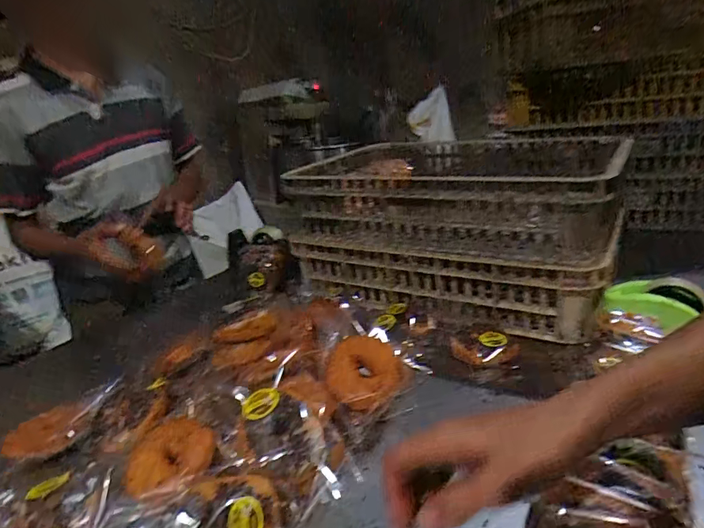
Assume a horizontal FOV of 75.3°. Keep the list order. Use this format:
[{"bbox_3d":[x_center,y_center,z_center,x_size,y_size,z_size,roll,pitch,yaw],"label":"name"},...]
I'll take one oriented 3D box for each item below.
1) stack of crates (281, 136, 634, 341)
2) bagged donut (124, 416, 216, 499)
[{"bbox_3d":[0.228,-0.108,0.984,0.608,0.251,0.482,10,27,32],"label":"stack of crates"},{"bbox_3d":[-0.202,0.208,0.504,0.091,0.023,0.086,-4,22,2],"label":"bagged donut"}]

